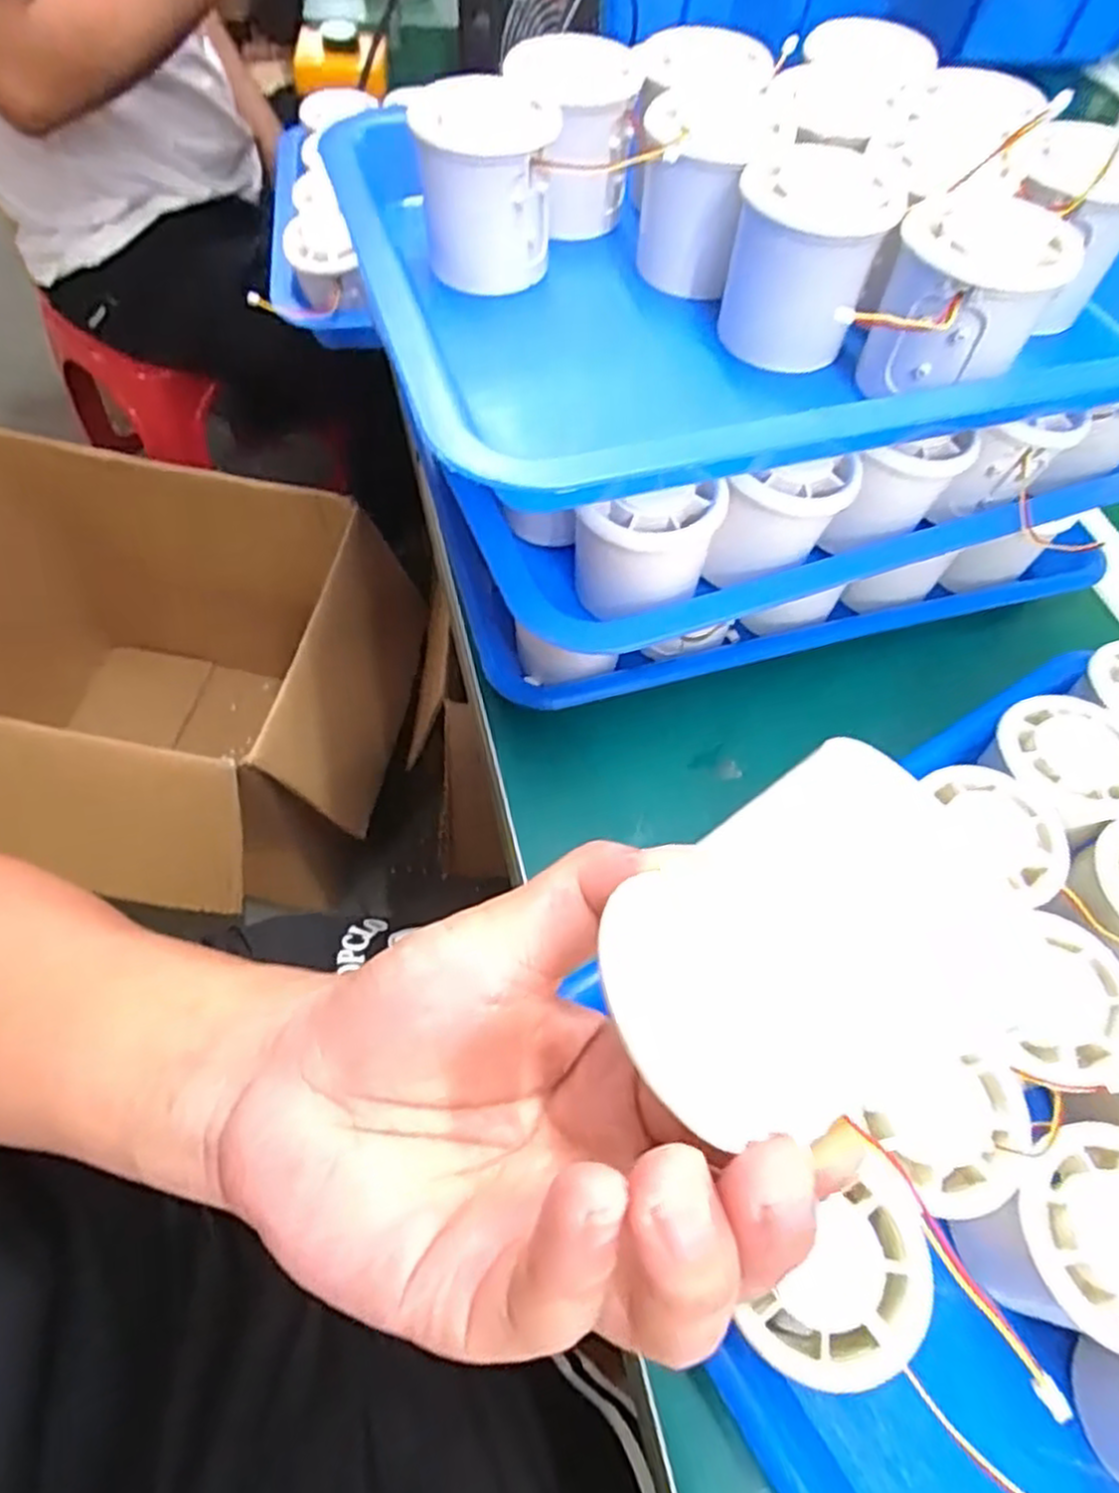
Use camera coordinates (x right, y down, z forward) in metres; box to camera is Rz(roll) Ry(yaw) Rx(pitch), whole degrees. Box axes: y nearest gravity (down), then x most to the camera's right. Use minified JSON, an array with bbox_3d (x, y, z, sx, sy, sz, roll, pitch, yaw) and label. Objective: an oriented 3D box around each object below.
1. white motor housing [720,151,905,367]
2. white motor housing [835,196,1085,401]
[{"bbox_3d":[0.094,-0.188,0.294,0.055,0.059,0.051,24,61,9],"label":"white motor housing"},{"bbox_3d":[0.143,-0.159,0.272,0.057,0.046,0.065,41,66,18],"label":"white motor housing"}]

